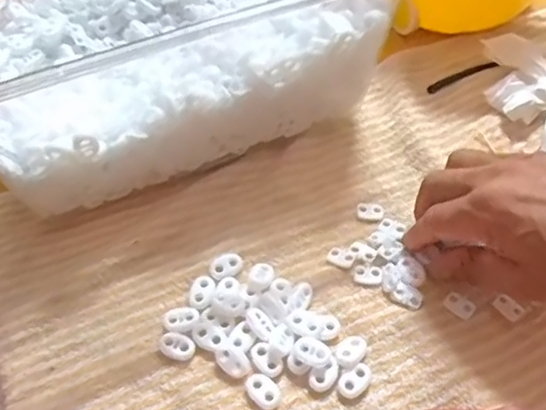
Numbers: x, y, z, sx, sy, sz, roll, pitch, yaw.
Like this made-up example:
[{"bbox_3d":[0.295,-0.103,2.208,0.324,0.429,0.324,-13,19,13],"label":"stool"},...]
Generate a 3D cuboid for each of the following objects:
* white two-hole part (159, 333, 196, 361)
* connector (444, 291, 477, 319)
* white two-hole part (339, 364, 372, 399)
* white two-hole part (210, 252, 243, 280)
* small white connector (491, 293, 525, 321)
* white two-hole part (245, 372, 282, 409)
[{"bbox_3d":[-0.058,0.086,0.349,0.022,0.004,0.015,20,56,14],"label":"white two-hole part"},{"bbox_3d":[0.118,0.063,0.363,0.018,0.004,0.011,35,61,23],"label":"connector"},{"bbox_3d":[0.048,0.104,0.337,0.021,0.005,0.013,-33,60,-22],"label":"white two-hole part"},{"bbox_3d":[-0.031,0.039,0.380,0.022,0.004,0.016,-23,57,-16],"label":"white two-hole part"},{"bbox_3d":[0.148,0.064,0.361,0.011,0.004,0.017,-33,60,-22],"label":"small white connector"},{"bbox_3d":[-0.006,0.108,0.334,0.015,0.004,0.023,-37,62,-24],"label":"white two-hole part"}]

